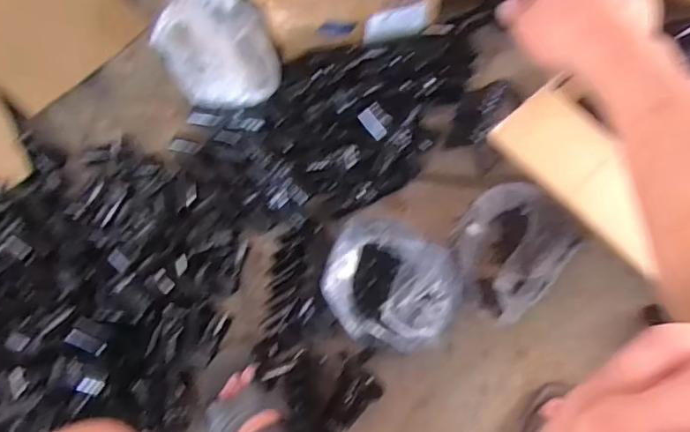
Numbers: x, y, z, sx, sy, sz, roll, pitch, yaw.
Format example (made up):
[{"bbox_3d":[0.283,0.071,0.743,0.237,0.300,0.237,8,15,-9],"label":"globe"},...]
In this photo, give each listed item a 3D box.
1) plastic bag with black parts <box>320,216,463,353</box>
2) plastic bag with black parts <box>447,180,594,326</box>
[{"bbox_3d":[0.065,0.086,0.688,0.187,0.112,0.166,31,75,12],"label":"plastic bag with black parts"},{"bbox_3d":[0.237,0.046,0.743,0.157,0.045,0.191,41,78,15],"label":"plastic bag with black parts"}]

